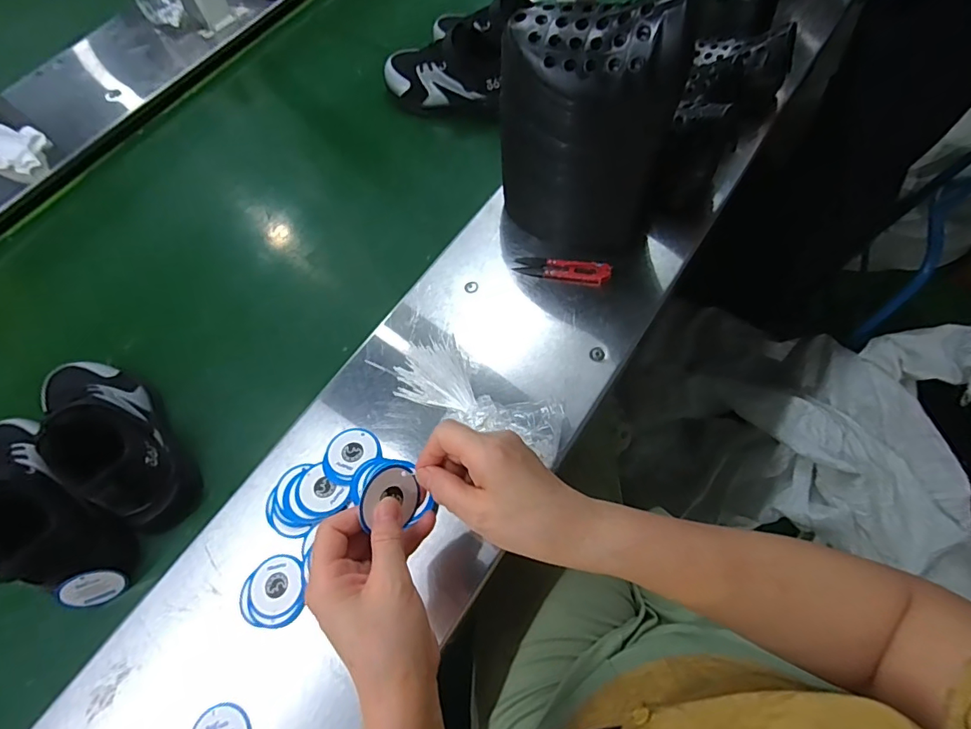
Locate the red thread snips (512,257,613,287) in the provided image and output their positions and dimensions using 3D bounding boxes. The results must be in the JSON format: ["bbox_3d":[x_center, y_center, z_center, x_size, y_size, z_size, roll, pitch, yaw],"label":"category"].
[{"bbox_3d":[0.082,-0.101,0.513,0.101,0.008,0.025,10,76,14],"label":"red thread snips"}]

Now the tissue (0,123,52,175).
[{"bbox_3d":[-0.672,-0.310,0.688,0.076,0.038,0.089,-10,77,-4],"label":"tissue"}]

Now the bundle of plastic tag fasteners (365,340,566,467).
[{"bbox_3d":[-0.013,0.026,0.454,0.188,0.024,0.063,24,77,22],"label":"bundle of plastic tag fasteners"}]

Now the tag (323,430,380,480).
[{"bbox_3d":[-0.127,0.082,0.449,0.047,0.004,0.050,0,56,0],"label":"tag"}]

